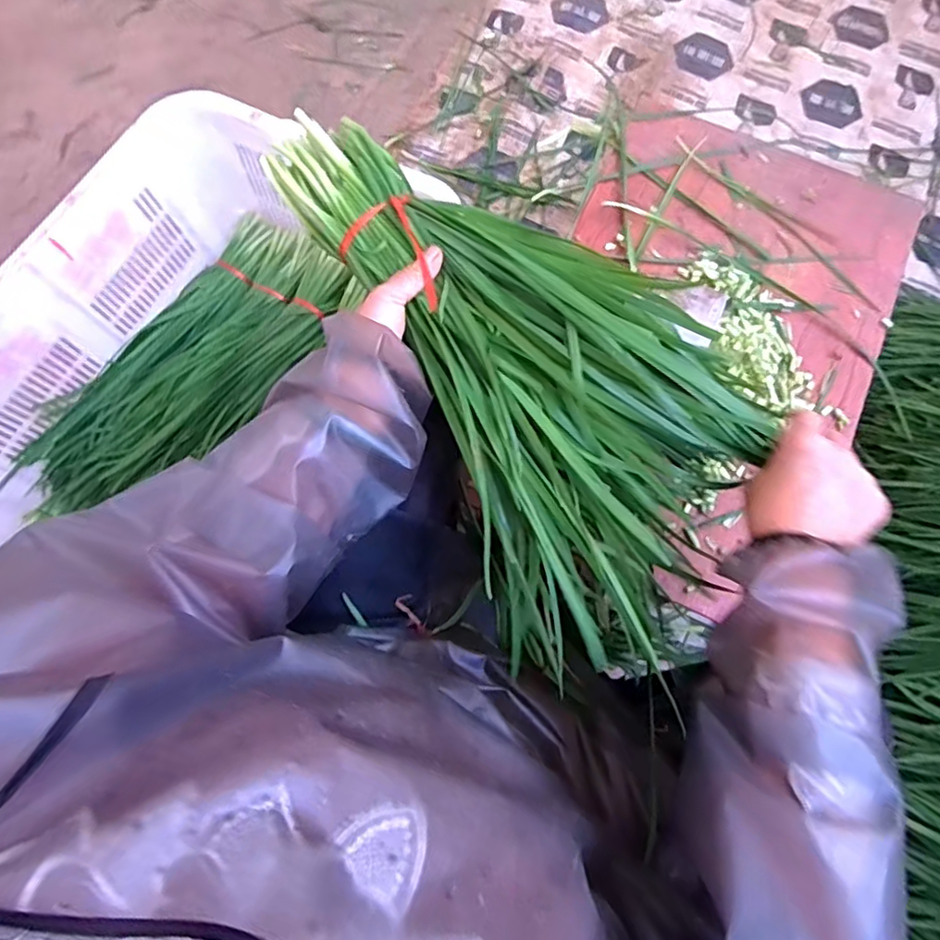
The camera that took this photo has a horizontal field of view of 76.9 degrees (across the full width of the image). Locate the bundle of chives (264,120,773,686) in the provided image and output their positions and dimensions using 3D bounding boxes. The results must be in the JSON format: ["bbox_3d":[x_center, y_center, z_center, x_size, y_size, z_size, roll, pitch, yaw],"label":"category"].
[{"bbox_3d":[0.038,-0.106,0.491,0.226,0.120,0.480,-26,75,-8],"label":"bundle of chives"}]

